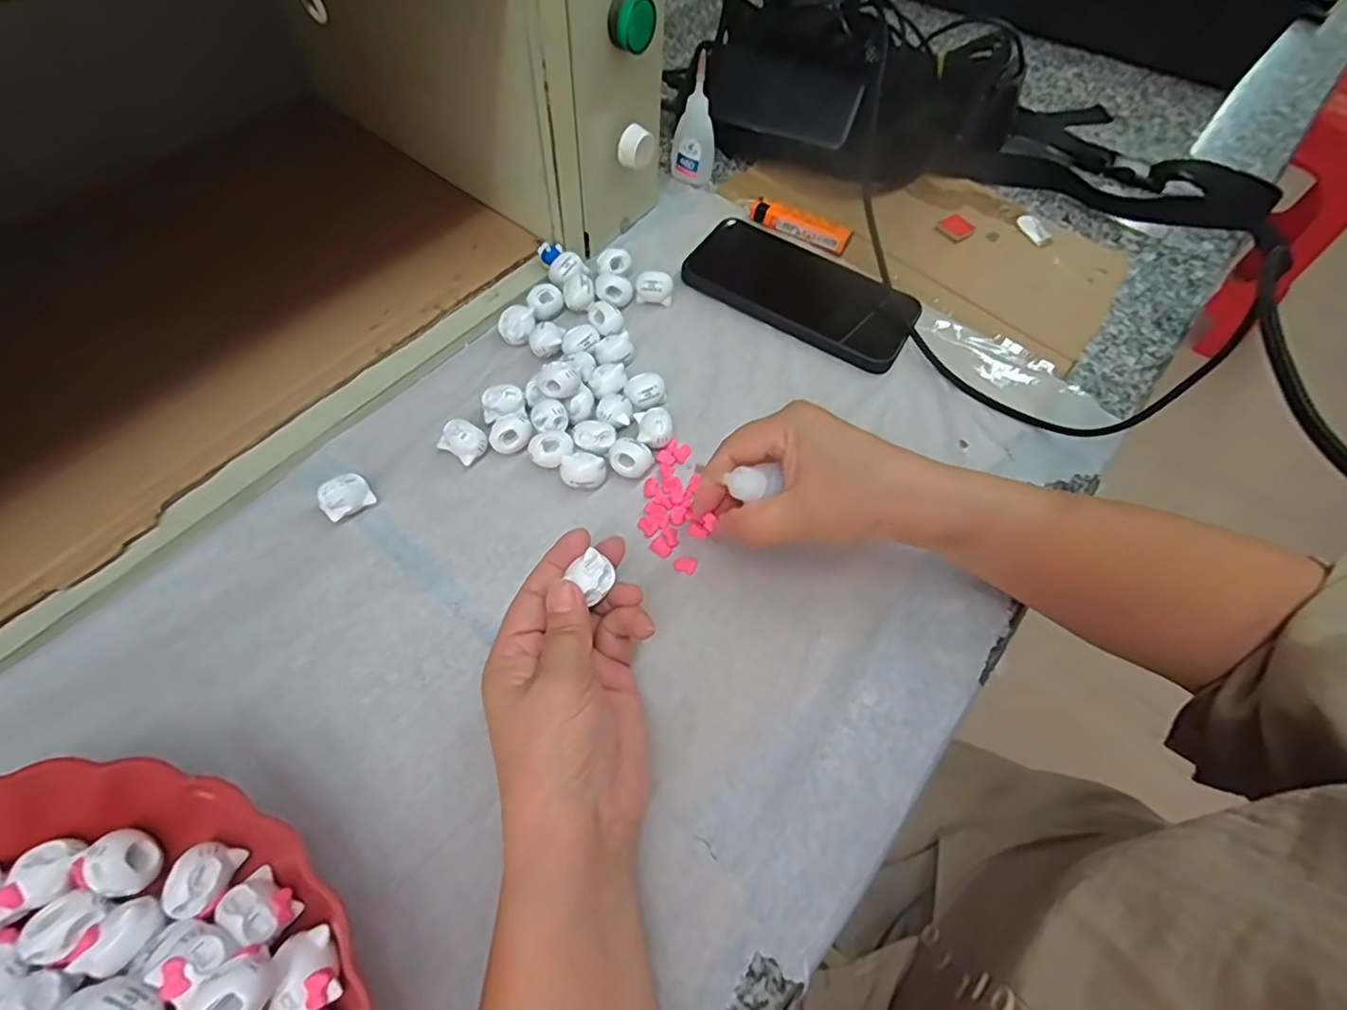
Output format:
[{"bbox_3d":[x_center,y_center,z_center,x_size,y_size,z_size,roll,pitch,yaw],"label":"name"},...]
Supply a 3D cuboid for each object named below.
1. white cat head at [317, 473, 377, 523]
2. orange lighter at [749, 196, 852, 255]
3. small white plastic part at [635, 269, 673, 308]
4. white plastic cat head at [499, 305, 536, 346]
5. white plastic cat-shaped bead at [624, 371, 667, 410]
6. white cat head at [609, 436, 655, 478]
[{"bbox_3d":[-0.180,-0.004,0.323,0.025,0.016,0.019,-32,68,-19],"label":"white cat head"},{"bbox_3d":[0.099,-0.221,0.460,0.079,0.016,0.018,25,63,9],"label":"orange lighter"},{"bbox_3d":[-0.013,-0.151,0.408,0.025,0.022,0.013,6,62,-1],"label":"small white plastic part"},{"bbox_3d":[-0.103,-0.118,0.388,0.024,0.018,0.023,2,62,-3],"label":"white plastic cat head"},{"bbox_3d":[-0.018,-0.071,0.371,0.022,0.016,0.023,31,64,12],"label":"white plastic cat-shaped bead"},{"bbox_3d":[-0.025,-0.026,0.345,0.026,0.019,0.020,-4,62,-6],"label":"white cat head"}]

